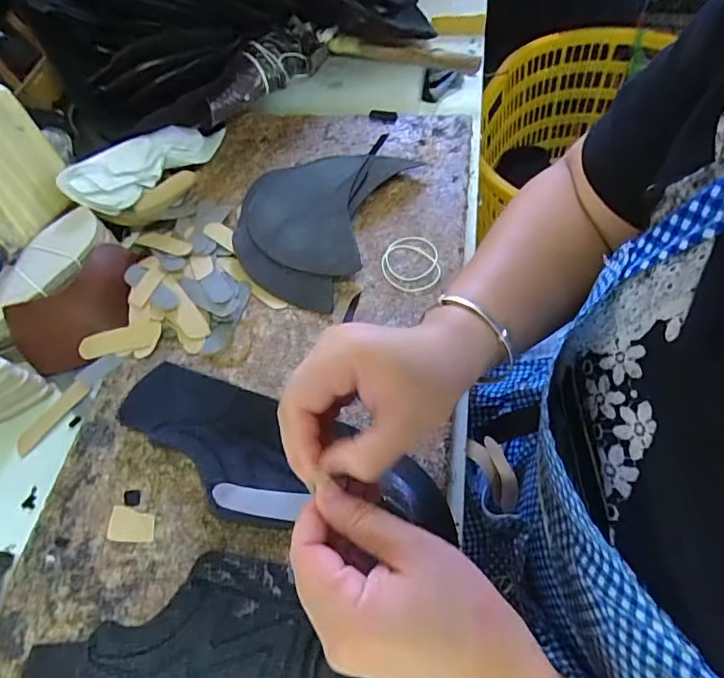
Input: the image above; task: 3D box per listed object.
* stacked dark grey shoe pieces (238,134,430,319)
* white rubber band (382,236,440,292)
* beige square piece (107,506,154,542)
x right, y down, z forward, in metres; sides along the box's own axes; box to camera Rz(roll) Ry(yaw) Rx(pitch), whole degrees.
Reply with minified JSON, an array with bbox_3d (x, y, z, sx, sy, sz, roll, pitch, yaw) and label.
[{"bbox_3d":[-0.043,-0.131,0.485,0.137,0.017,0.200,25,63,20],"label":"stacked dark grey shoe pieces"},{"bbox_3d":[0.044,-0.070,0.455,0.052,0.004,0.064,-8,57,0],"label":"white rubber band"},{"bbox_3d":[-0.165,0.133,0.355,0.034,0.004,0.023,2,58,7],"label":"beige square piece"}]

